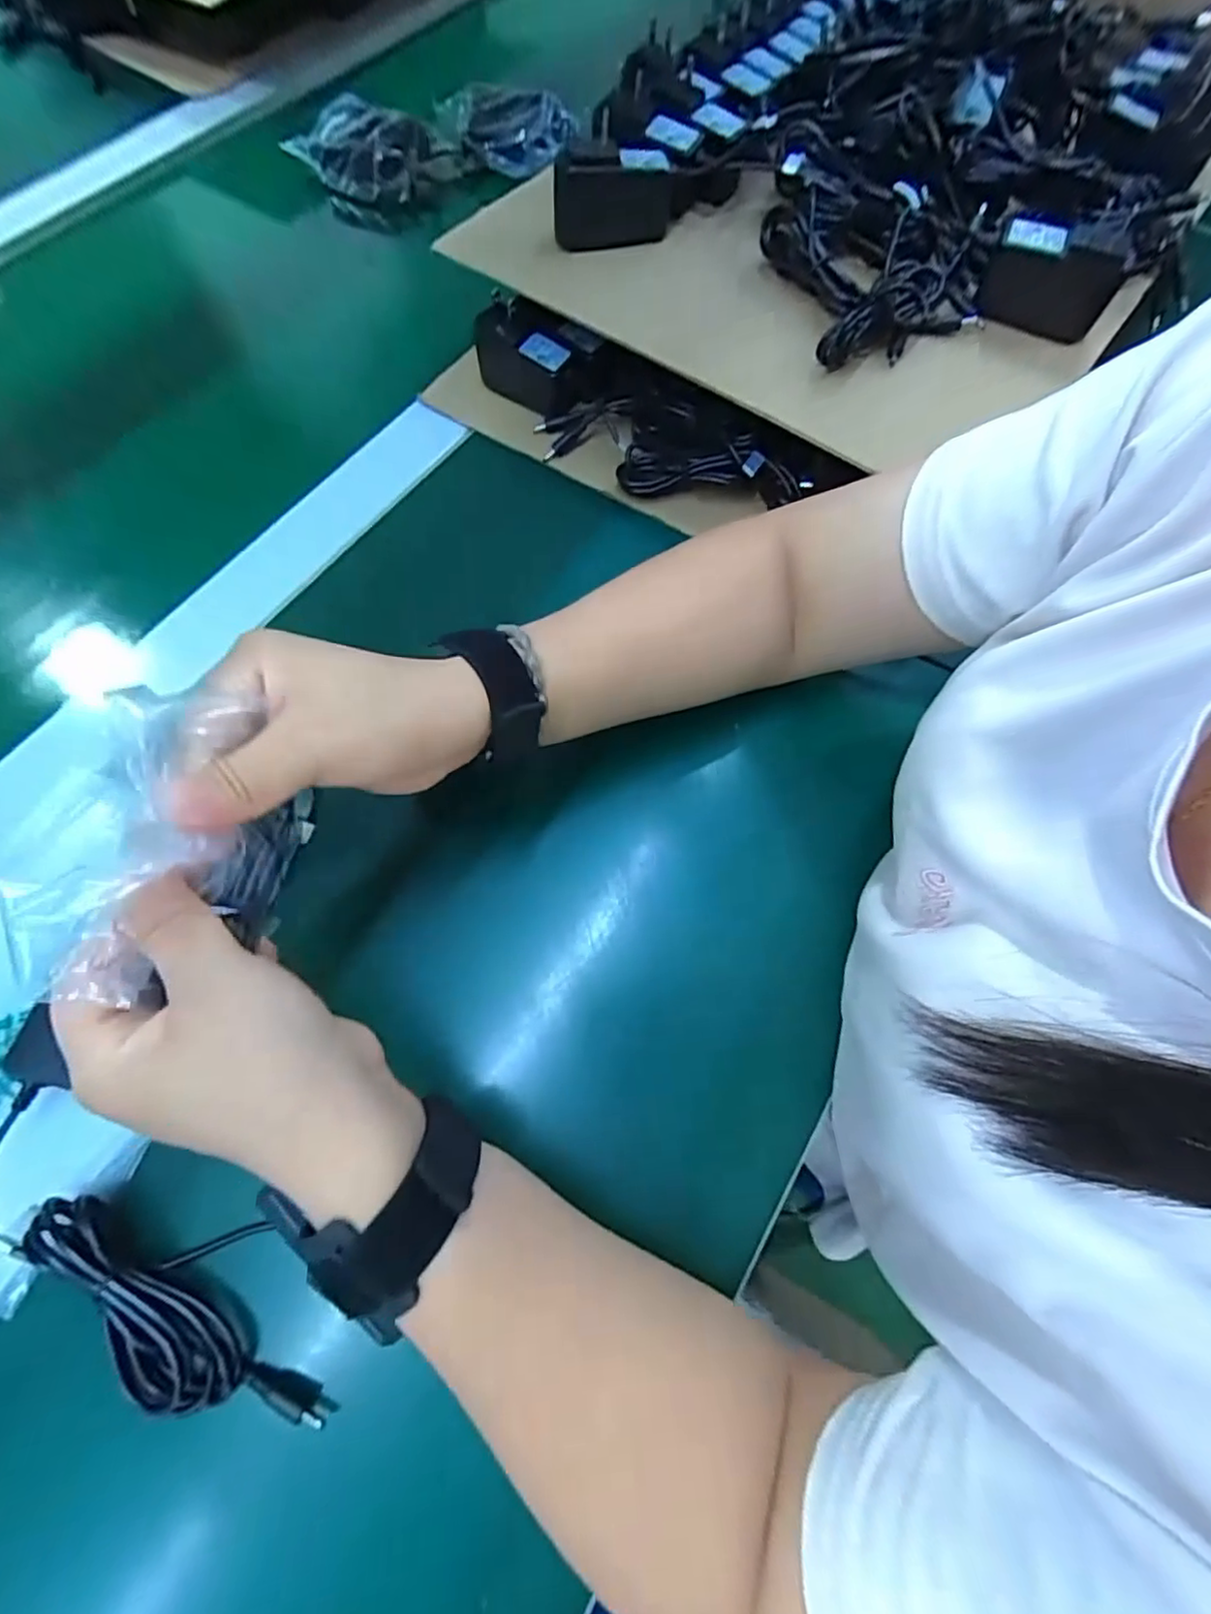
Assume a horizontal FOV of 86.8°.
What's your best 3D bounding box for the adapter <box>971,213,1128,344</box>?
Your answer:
[{"bbox_3d":[0.262,-0.312,0.380,0.070,0.047,0.021,19,68,6],"label":"adapter"}]

